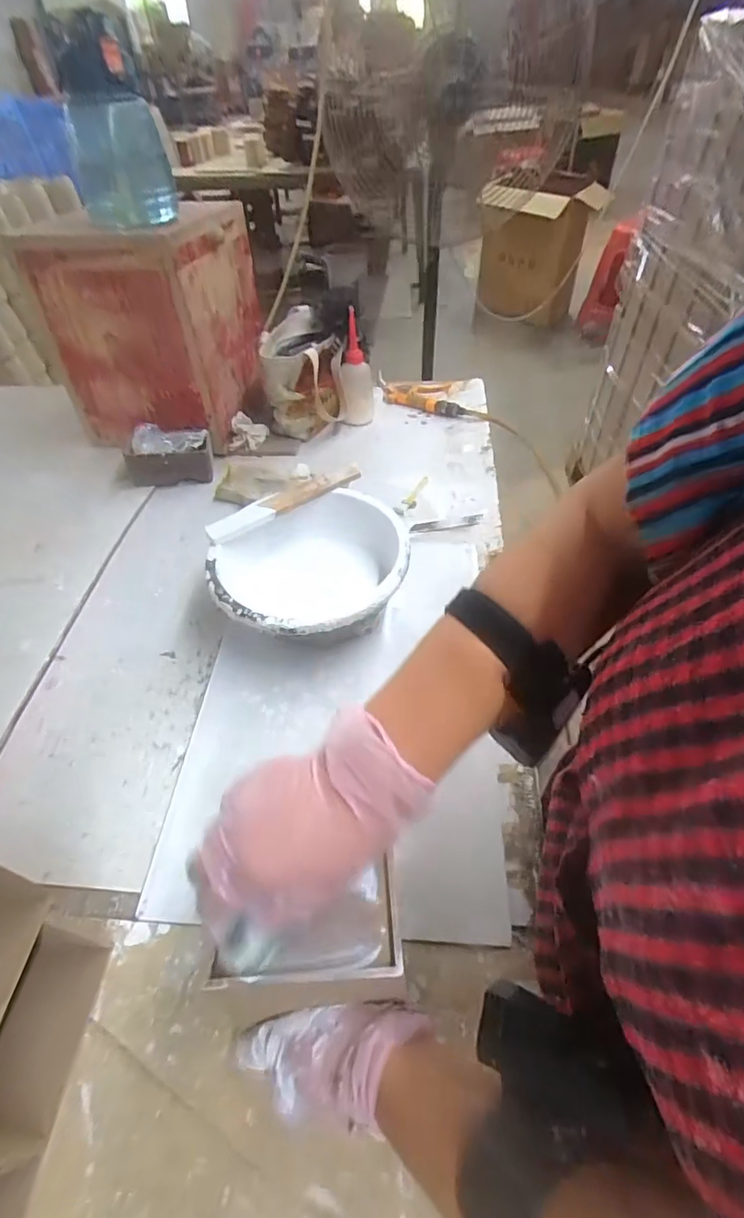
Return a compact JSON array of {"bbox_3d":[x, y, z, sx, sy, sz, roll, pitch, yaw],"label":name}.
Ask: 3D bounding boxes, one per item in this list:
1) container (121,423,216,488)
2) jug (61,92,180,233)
[{"bbox_3d":[-0.316,-0.244,0.805,0.126,0.059,0.074,-12,50,-6],"label":"container"},{"bbox_3d":[-0.325,-0.579,0.674,0.115,0.123,0.093,-16,51,-10],"label":"jug"}]

